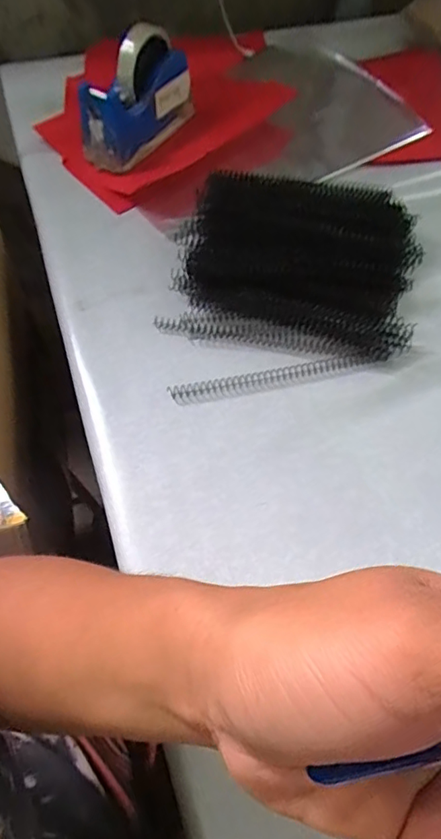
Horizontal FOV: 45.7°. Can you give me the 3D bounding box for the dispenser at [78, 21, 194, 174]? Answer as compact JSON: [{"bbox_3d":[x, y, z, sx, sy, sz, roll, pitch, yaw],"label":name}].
[{"bbox_3d":[-0.098,-0.385,0.627,0.051,0.114,0.170,31,64,16],"label":"dispenser"}]

